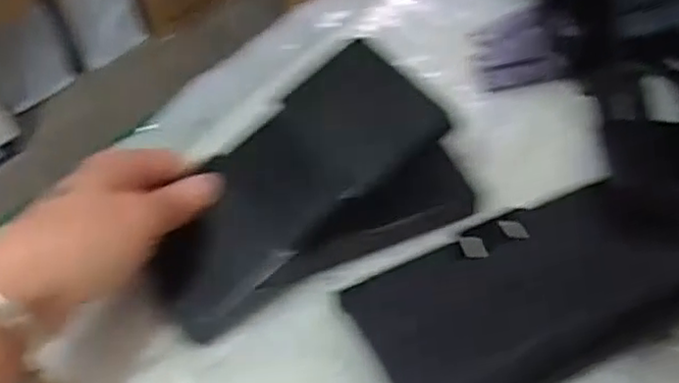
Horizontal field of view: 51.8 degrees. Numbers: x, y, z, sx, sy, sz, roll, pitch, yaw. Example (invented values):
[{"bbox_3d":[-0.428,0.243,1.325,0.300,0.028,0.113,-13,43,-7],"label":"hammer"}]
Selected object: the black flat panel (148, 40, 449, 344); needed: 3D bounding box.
[{"bbox_3d":[-0.029,-0.002,0.348,0.160,0.009,0.064,-42,76,6],"label":"black flat panel"}]

